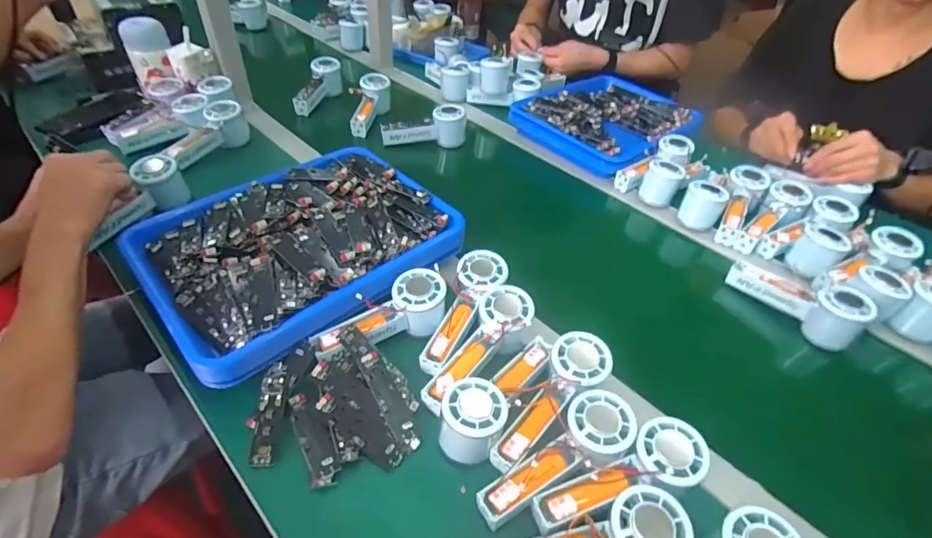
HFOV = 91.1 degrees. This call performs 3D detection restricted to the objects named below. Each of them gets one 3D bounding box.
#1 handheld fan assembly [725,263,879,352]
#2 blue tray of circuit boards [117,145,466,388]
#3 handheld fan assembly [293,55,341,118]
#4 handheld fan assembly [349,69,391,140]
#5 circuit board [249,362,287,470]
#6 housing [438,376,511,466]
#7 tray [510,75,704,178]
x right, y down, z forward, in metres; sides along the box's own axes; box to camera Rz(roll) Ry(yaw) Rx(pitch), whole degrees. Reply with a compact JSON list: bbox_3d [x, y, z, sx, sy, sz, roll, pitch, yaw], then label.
[{"bbox_3d":[0.413,0.032,0.573,0.044,0.058,0.145,-31,55,-31],"label":"handheld fan assembly"},{"bbox_3d":[-0.197,-0.040,0.549,0.339,0.045,0.259,-31,55,-31],"label":"blue tray of circuit boards"},{"bbox_3d":[-0.295,-0.364,0.915,0.053,0.069,0.139,8,45,3],"label":"handheld fan assembly"},{"bbox_3d":[-0.189,-0.314,0.879,0.055,0.054,0.155,11,62,6],"label":"handheld fan assembly"},{"bbox_3d":[-0.187,0.135,0.429,0.029,0.007,0.093,0,59,-5],"label":"circuit board"},{"bbox_3d":[0.005,0.139,0.417,0.058,0.059,0.062,17,46,12],"label":"housing"},{"bbox_3d":[0.289,-0.303,0.896,0.279,0.043,0.351,35,52,27],"label":"tray"}]

